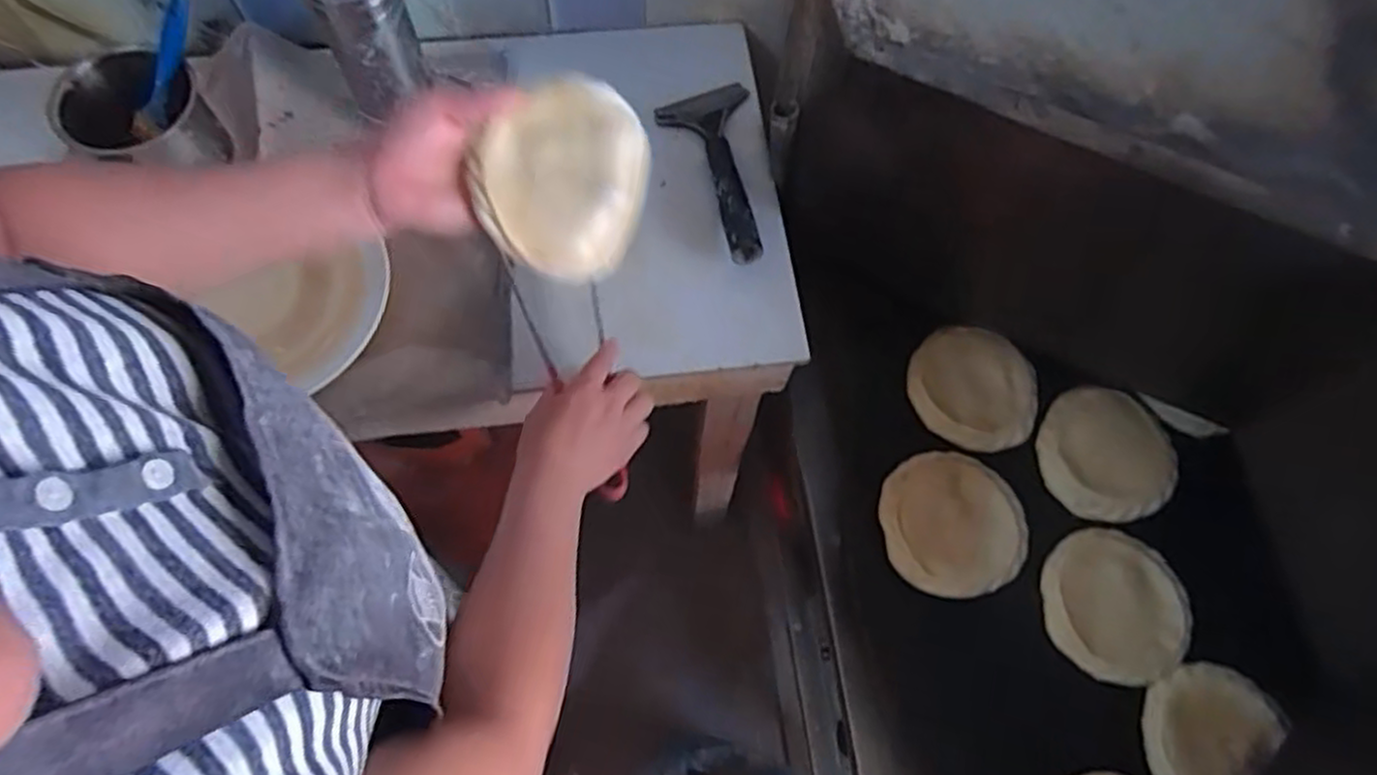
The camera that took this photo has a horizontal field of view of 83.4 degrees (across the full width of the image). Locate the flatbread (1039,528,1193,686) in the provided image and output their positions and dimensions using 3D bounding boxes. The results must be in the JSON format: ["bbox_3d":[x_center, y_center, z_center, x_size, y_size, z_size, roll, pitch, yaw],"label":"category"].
[{"bbox_3d":[0.393,0.202,0.711,0.124,0.022,0.130,1,68,-1],"label":"flatbread"}]

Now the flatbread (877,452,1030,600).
[{"bbox_3d":[0.252,0.128,0.727,0.139,0.023,0.130,1,68,-1],"label":"flatbread"}]

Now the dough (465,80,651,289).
[{"bbox_3d":[-0.079,-0.133,0.488,0.101,0.018,0.120,16,91,-14],"label":"dough"}]

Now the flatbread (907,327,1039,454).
[{"bbox_3d":[0.287,0.004,0.772,0.126,0.035,0.114,16,69,5],"label":"flatbread"}]

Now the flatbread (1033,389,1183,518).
[{"bbox_3d":[0.411,0.064,0.756,0.130,0.022,0.125,1,68,-1],"label":"flatbread"}]

